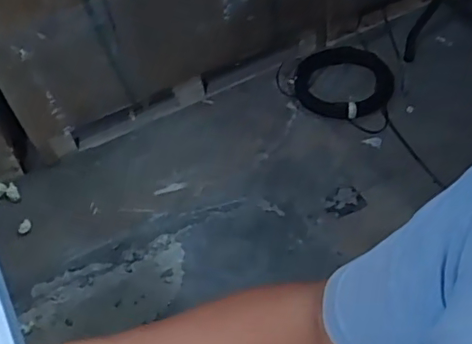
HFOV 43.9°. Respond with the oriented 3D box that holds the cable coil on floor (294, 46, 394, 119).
[{"bbox_3d":[0.341,-0.296,1.868,0.300,0.040,0.331,-7,47,3],"label":"cable coil on floor"}]

